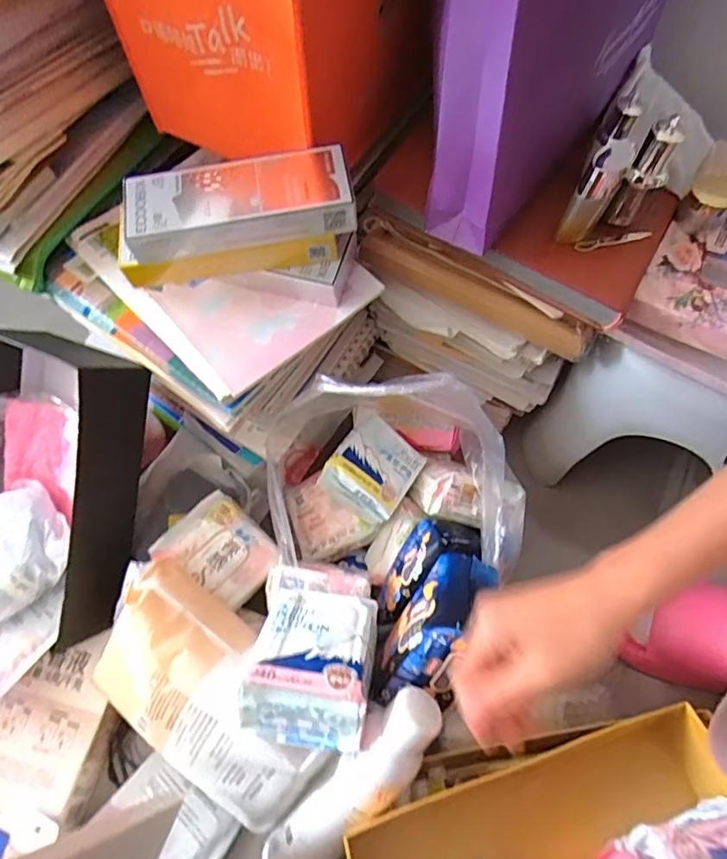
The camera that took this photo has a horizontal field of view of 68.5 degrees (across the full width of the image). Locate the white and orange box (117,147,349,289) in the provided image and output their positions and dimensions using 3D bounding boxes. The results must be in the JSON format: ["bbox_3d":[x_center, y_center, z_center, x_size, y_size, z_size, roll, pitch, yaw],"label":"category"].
[{"bbox_3d":[-0.108,-0.179,0.456,0.196,0.066,0.074,-10,63,-3],"label":"white and orange box"}]

